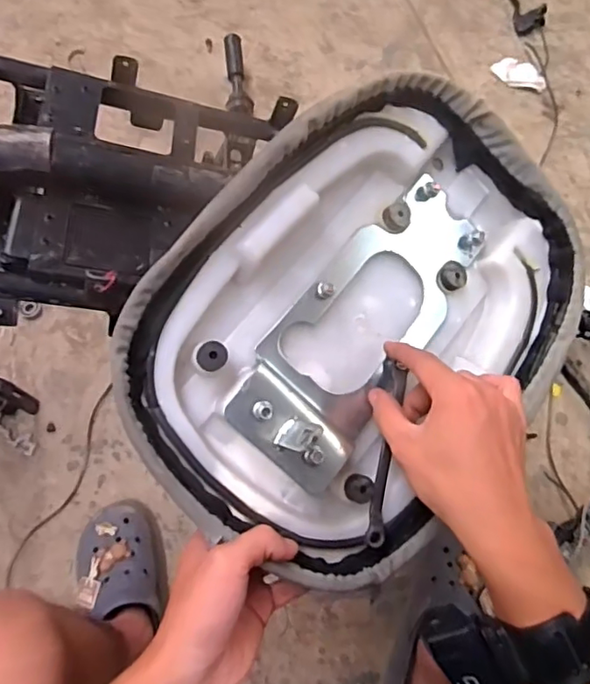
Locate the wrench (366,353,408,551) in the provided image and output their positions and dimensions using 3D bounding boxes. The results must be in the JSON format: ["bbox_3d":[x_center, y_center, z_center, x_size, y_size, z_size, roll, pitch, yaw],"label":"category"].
[{"bbox_3d":[0.066,0.079,0.420,0.017,0.009,0.131,9,75,4],"label":"wrench"}]

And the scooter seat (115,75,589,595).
[{"bbox_3d":[0.050,-0.015,0.446,0.366,0.110,0.280,-45,107,-16],"label":"scooter seat"}]

